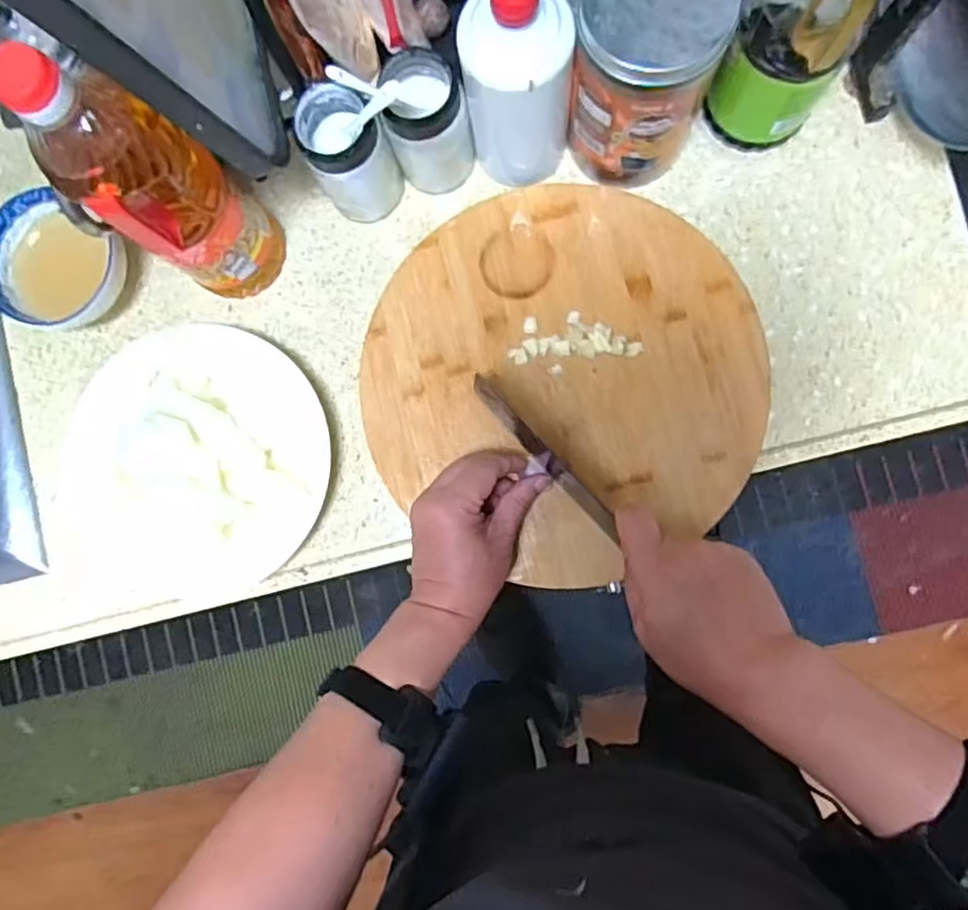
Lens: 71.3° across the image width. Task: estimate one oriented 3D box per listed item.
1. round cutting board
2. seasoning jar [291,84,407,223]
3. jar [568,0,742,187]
[{"bbox_3d":[0.062,-0.058,0.549,0.309,0.028,0.310,0,87,4],"label":"round cutting board"},{"bbox_3d":[-0.103,-0.233,0.531,0.061,0.107,0.065,0,87,4],"label":"seasoning jar"},{"bbox_3d":[0.115,-0.272,0.489,0.094,0.162,0.093,0,87,4],"label":"jar"}]

